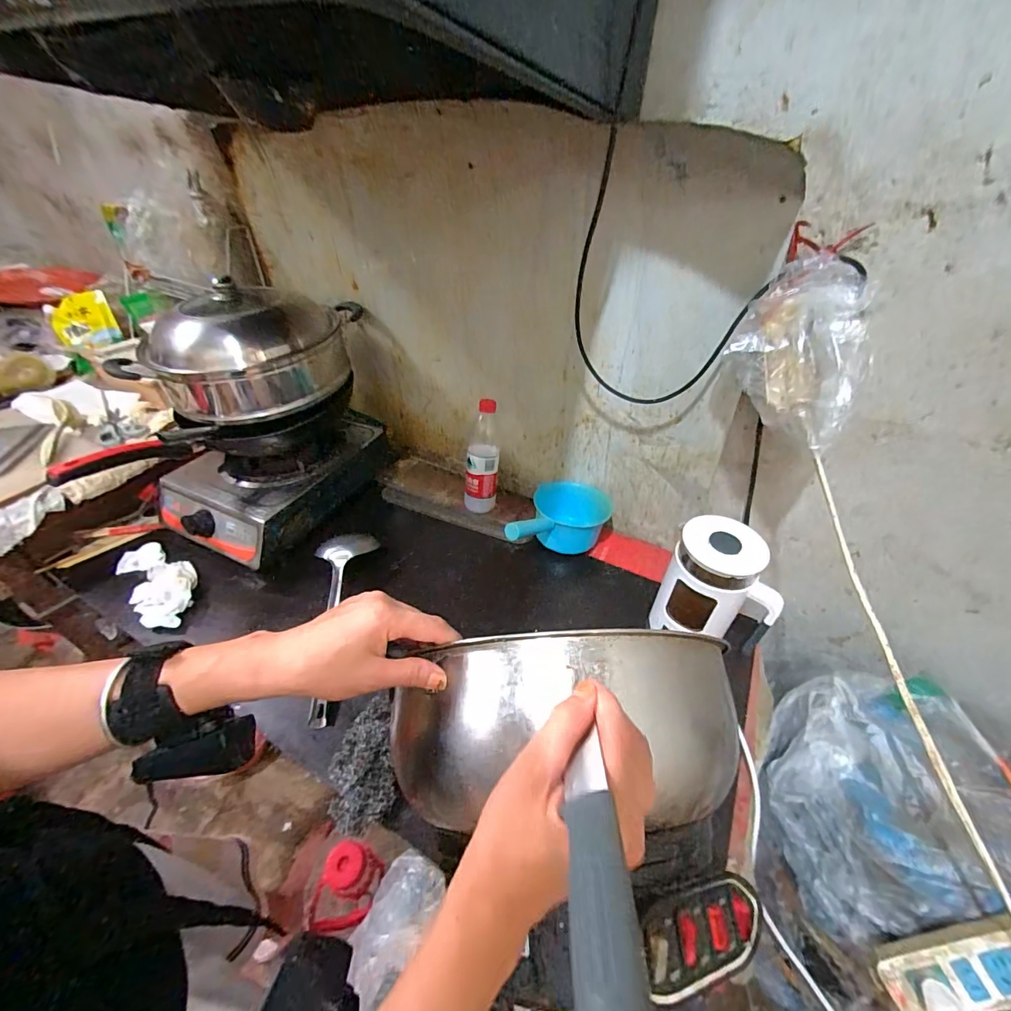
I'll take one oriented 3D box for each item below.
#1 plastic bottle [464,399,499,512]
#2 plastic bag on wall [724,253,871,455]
[{"bbox_3d":[-0.045,-0.094,0.851,0.066,0.225,0.066,8,18,9],"label":"plastic bottle"},{"bbox_3d":[0.341,-0.173,0.503,0.143,0.168,0.111,30,49,30],"label":"plastic bag on wall"}]

